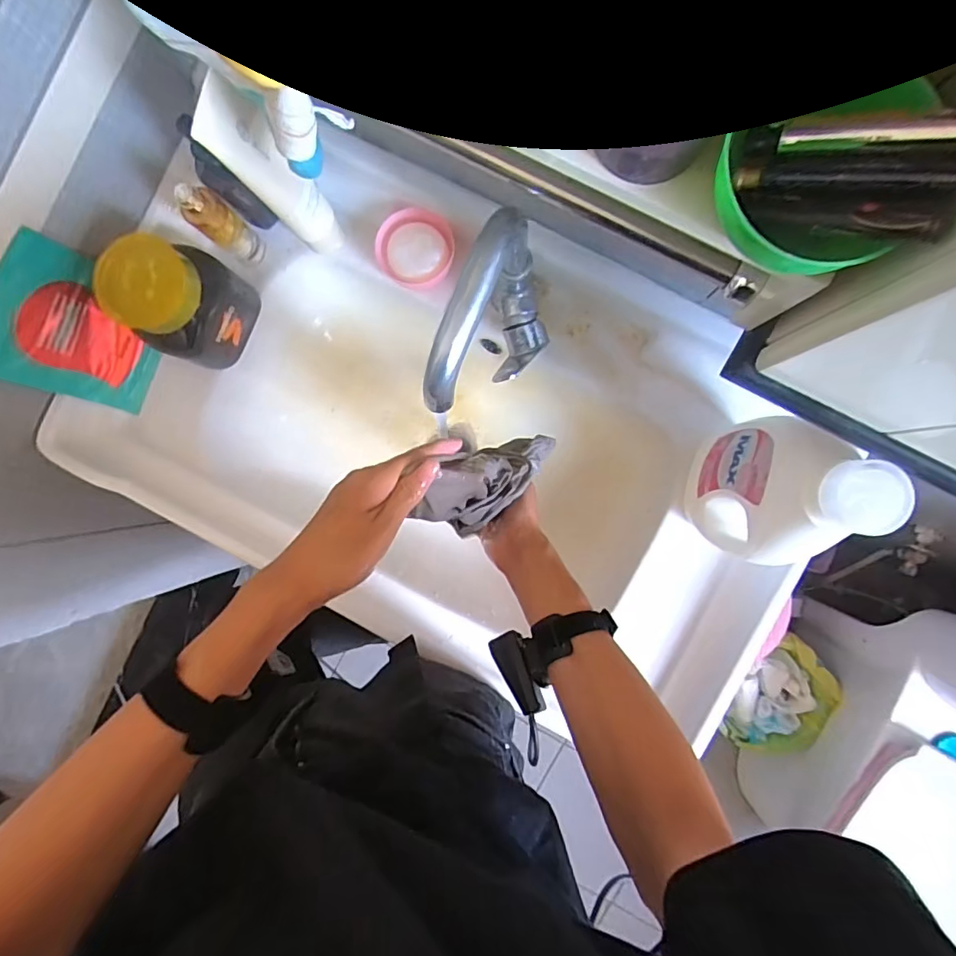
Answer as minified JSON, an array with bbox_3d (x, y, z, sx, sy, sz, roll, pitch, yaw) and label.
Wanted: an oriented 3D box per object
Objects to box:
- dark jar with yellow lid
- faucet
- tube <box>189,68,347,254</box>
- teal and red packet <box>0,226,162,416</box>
[{"bbox_3d":[-0.315,-0.188,0.568,0.090,0.125,0.107,30,93,3],"label":"dark jar with yellow lid"},{"bbox_3d":[0.015,-0.124,0.468,0.068,0.209,0.160,26,93,3],"label":"faucet"},{"bbox_3d":[-0.197,-0.289,0.513,0.040,0.220,0.063,22,93,13],"label":"tube"},{"bbox_3d":[-0.432,-0.156,0.576,0.025,0.166,0.148,28,92,25],"label":"teal and red packet"}]

